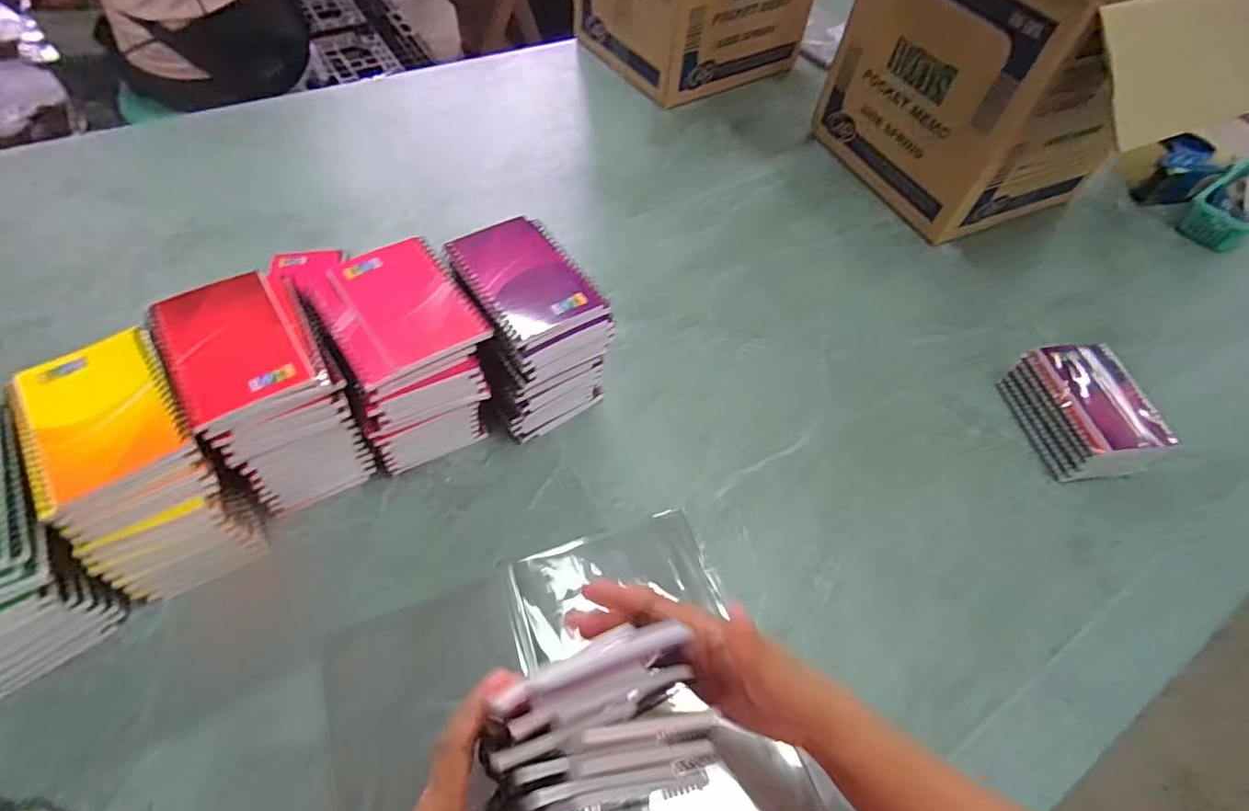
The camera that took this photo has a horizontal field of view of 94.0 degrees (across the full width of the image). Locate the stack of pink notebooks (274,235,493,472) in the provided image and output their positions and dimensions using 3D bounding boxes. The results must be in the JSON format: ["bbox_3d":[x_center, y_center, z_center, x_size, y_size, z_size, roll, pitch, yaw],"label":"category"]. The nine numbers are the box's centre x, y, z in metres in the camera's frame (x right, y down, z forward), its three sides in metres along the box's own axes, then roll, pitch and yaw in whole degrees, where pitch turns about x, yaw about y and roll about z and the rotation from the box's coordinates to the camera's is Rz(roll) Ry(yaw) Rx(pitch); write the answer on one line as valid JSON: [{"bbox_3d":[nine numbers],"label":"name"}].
[{"bbox_3d":[-0.188,-0.039,0.520,0.116,0.143,0.141,-23,61,-18],"label":"stack of pink notebooks"}]

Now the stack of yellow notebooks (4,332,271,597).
[{"bbox_3d":[-0.366,0.051,0.449,0.104,0.141,0.141,-33,65,-23],"label":"stack of yellow notebooks"}]

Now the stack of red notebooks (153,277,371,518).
[{"bbox_3d":[-0.285,-0.006,0.487,0.100,0.150,0.143,-27,63,-23],"label":"stack of red notebooks"}]

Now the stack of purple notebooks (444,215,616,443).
[{"bbox_3d":[-0.089,-0.065,0.540,0.100,0.158,0.135,-29,63,-21],"label":"stack of purple notebooks"}]

